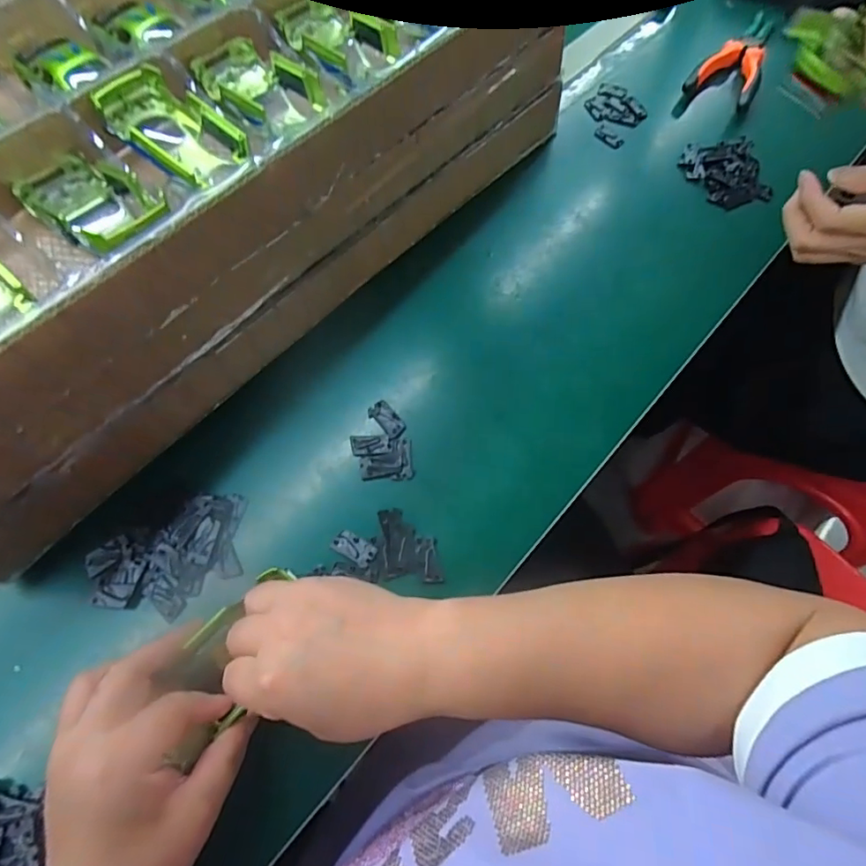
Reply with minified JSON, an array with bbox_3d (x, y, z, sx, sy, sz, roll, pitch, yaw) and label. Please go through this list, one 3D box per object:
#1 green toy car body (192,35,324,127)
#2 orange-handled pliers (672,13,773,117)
[{"bbox_3d":[-0.132,-0.263,0.400,0.059,0.029,0.091,-42,71,-17],"label":"green toy car body"},{"bbox_3d":[0.339,-0.423,0.600,0.071,0.030,0.176,23,67,12],"label":"orange-handled pliers"}]

